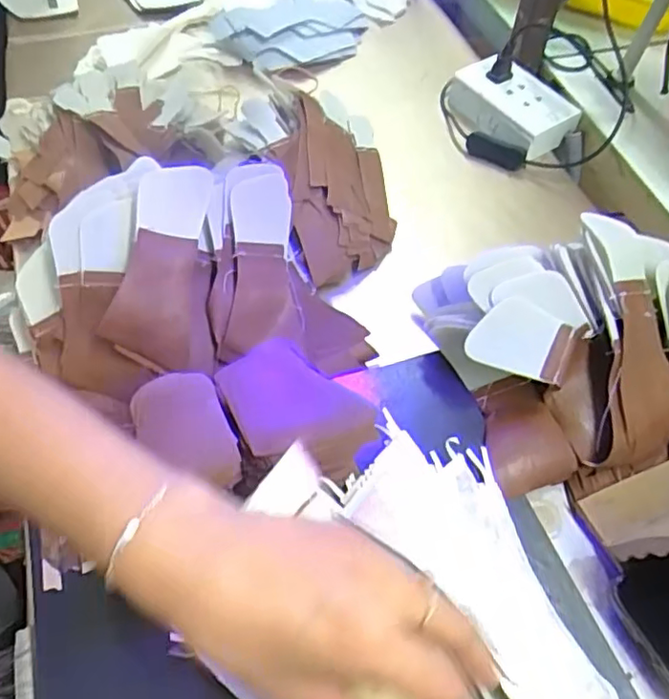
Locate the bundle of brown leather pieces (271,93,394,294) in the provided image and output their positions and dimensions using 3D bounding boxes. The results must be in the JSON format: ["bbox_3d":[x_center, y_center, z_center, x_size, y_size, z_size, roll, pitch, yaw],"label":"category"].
[{"bbox_3d":[0.003,-0.144,0.556,0.106,0.060,0.198,-8,57,-6],"label":"bundle of brown leather pieces"}]

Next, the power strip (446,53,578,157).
[{"bbox_3d":[0.183,-0.257,0.647,0.087,0.035,0.128,-29,61,-18],"label":"power strip"}]

